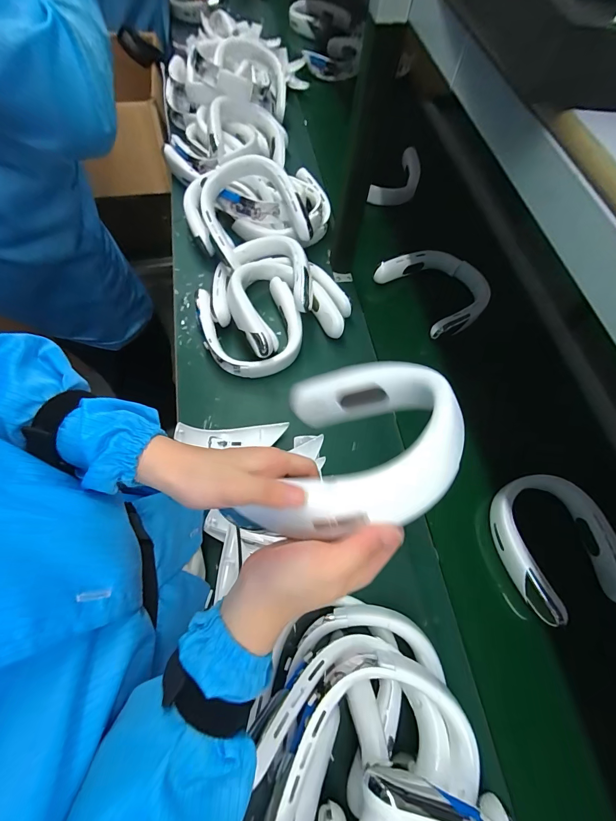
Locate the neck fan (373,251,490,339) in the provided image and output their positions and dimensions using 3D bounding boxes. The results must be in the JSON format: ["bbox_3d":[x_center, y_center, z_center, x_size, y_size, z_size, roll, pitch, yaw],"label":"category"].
[{"bbox_3d":[0.291,-0.272,0.753,0.200,0.055,0.216,-31,72,-16],"label":"neck fan"}]

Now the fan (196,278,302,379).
[{"bbox_3d":[-0.107,-0.157,0.661,0.184,0.053,0.188,1,66,-3],"label":"fan"}]

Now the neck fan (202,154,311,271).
[{"bbox_3d":[-0.115,-0.405,0.685,0.188,0.060,0.211,-24,88,1],"label":"neck fan"}]

